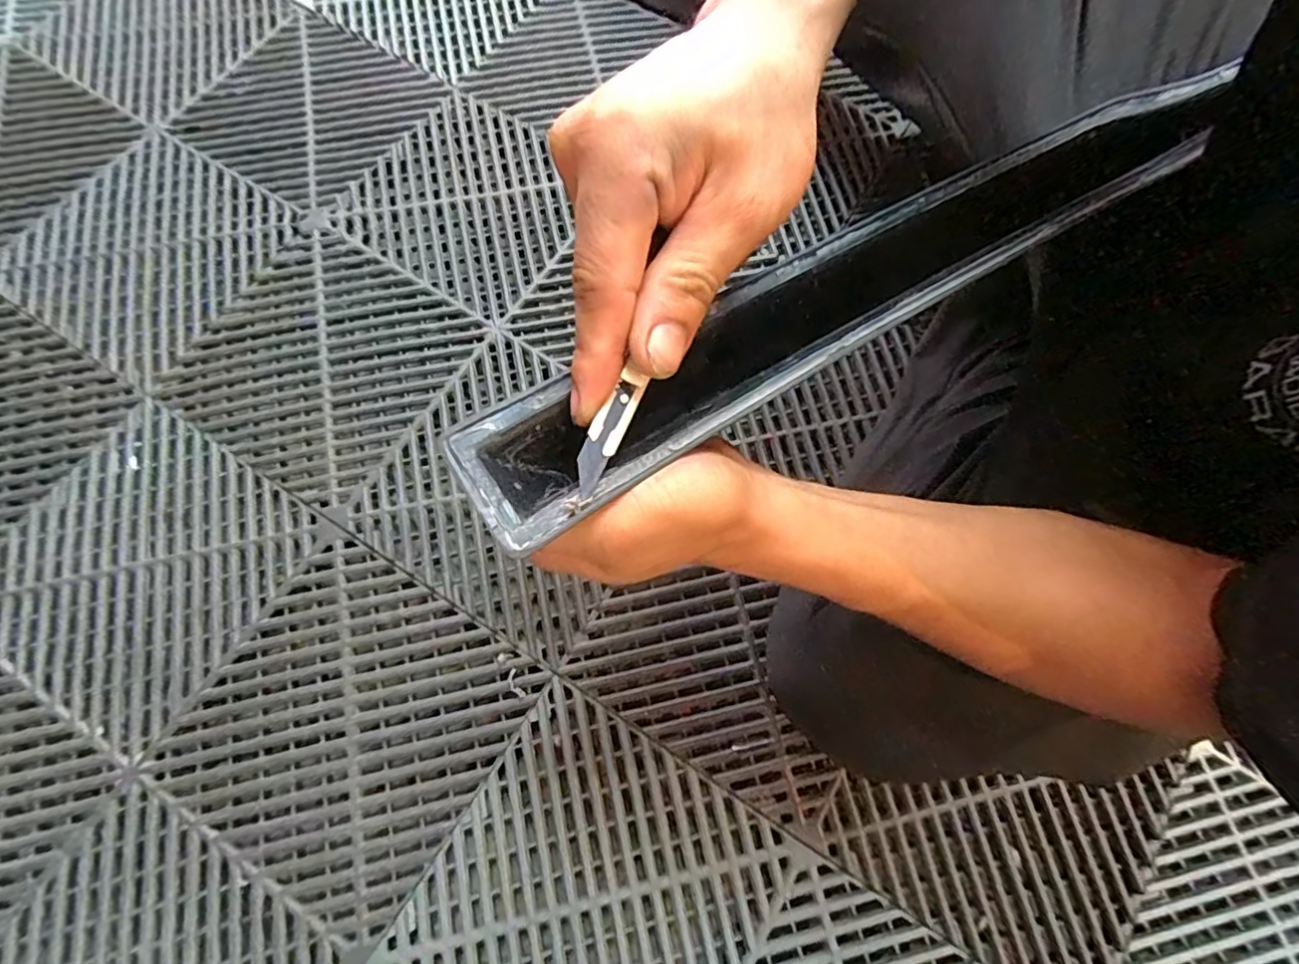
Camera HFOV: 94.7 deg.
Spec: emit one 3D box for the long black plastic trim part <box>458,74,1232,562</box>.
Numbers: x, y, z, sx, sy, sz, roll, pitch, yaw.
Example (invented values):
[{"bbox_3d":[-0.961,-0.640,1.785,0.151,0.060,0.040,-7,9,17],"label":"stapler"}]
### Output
[{"bbox_3d":[0.136,-0.113,0.284,0.487,0.031,0.051,-32,76,-20],"label":"long black plastic trim part"}]

